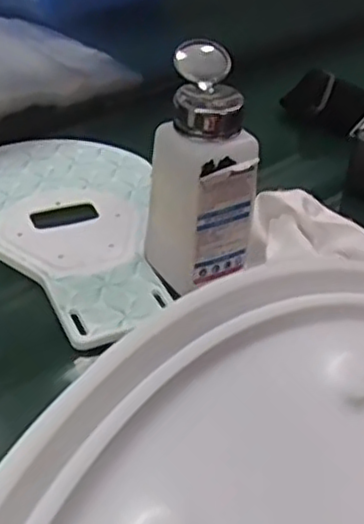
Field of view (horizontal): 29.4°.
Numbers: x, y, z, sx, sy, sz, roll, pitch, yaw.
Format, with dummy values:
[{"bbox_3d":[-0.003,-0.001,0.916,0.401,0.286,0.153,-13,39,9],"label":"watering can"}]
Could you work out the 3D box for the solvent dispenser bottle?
[{"bbox_3d":[0.009,-0.053,0.434,0.057,0.136,0.066,-15,40,-25],"label":"solvent dispenser bottle"}]

